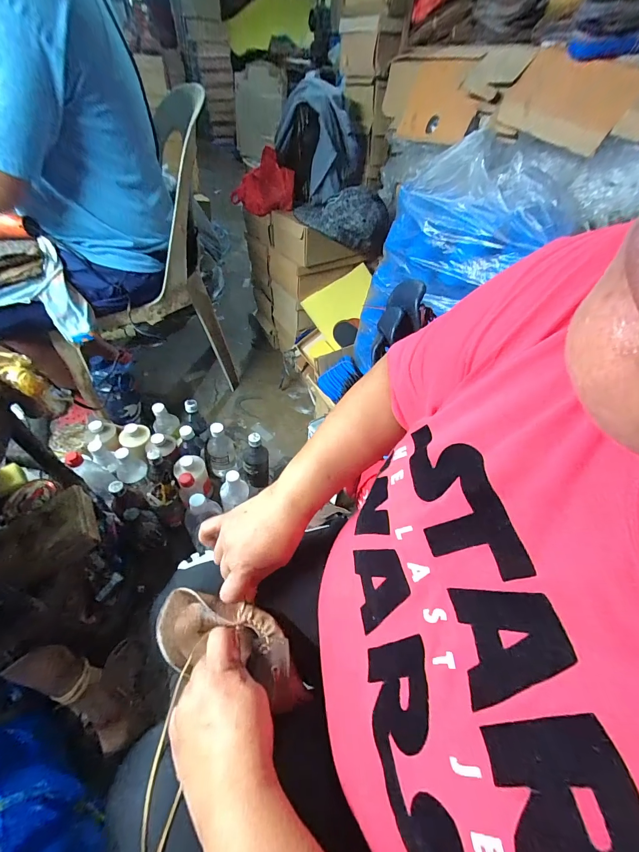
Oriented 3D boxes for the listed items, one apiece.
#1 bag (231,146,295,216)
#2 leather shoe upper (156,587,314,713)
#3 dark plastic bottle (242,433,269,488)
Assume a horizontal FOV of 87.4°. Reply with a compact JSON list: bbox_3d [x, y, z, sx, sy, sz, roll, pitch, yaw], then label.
[{"bbox_3d":[-0.159,-0.682,0.947,0.173,0.143,0.053,-3,50,-9],"label":"bag"},{"bbox_3d":[-0.091,0.231,0.351,0.172,0.061,0.073,16,49,11],"label":"leather shoe upper"},{"bbox_3d":[-0.173,0.100,0.898,0.071,0.182,0.057,-6,50,-12],"label":"dark plastic bottle"}]

